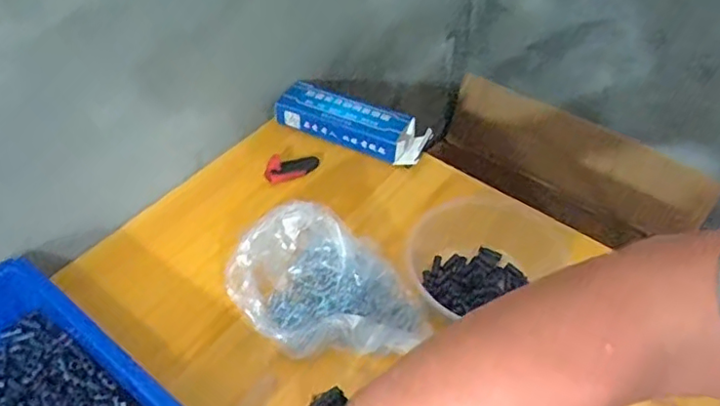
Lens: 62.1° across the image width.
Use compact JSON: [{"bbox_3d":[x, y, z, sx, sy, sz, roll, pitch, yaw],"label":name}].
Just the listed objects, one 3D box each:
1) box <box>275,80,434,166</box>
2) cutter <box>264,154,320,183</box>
[{"bbox_3d":[-0.009,-0.091,0.681,0.175,0.037,0.058,20,49,14],"label":"box"},{"bbox_3d":[-0.073,-0.039,0.643,0.057,0.014,0.030,-5,48,-9],"label":"cutter"}]

